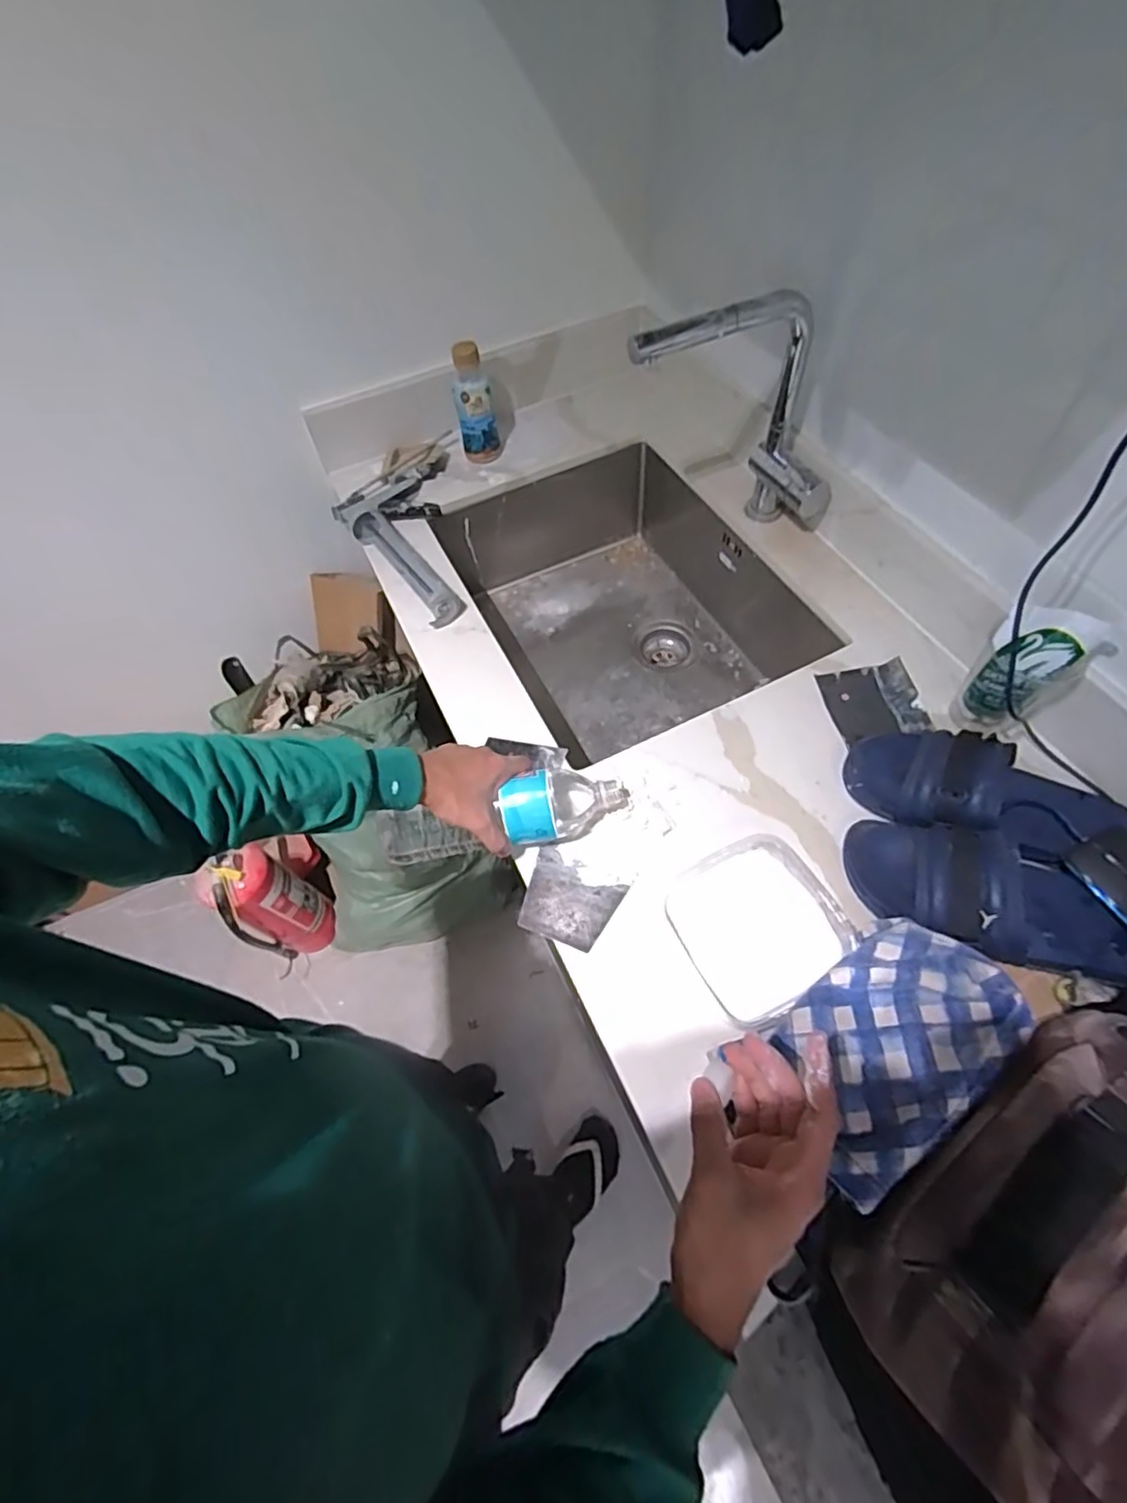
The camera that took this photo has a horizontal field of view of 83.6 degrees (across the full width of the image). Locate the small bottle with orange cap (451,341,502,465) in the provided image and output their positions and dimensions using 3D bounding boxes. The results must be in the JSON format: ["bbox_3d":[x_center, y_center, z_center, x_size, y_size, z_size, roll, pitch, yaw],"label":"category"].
[{"bbox_3d":[-0.141,-0.545,0.996,0.060,0.166,0.050,-7,59,0],"label":"small bottle with orange cap"}]

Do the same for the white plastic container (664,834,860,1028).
[{"bbox_3d":[0.189,0.168,0.619,0.155,0.045,0.150,-32,62,-14],"label":"white plastic container"}]

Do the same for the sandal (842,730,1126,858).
[{"bbox_3d":[0.443,0.040,0.658,0.276,0.072,0.126,11,60,10],"label":"sandal"}]

